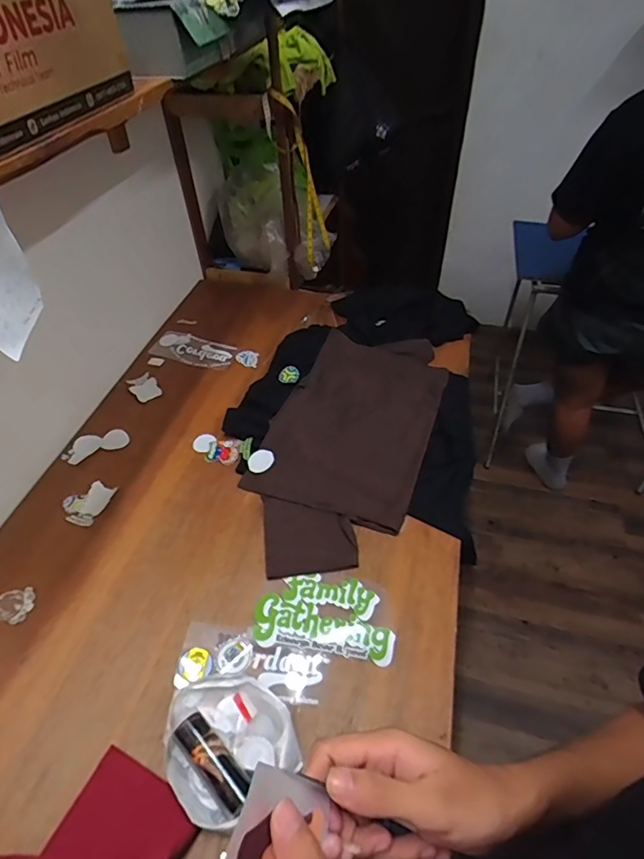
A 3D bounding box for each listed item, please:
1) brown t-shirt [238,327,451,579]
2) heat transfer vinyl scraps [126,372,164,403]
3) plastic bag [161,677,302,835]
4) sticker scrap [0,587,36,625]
[{"bbox_3d":[0.069,0.001,1.106,0.337,0.043,0.704,17,50,16],"label":"brown t-shirt"},{"bbox_3d":[-0.457,-0.109,1.247,0.066,0.007,0.098,-32,54,-25],"label":"heat transfer vinyl scraps"},{"bbox_3d":[-0.135,0.447,0.693,0.172,0.056,0.193,-34,55,-26],"label":"plastic bag"},{"bbox_3d":[-0.559,0.314,0.858,0.091,0.004,0.063,-5,48,-3],"label":"sticker scrap"}]

